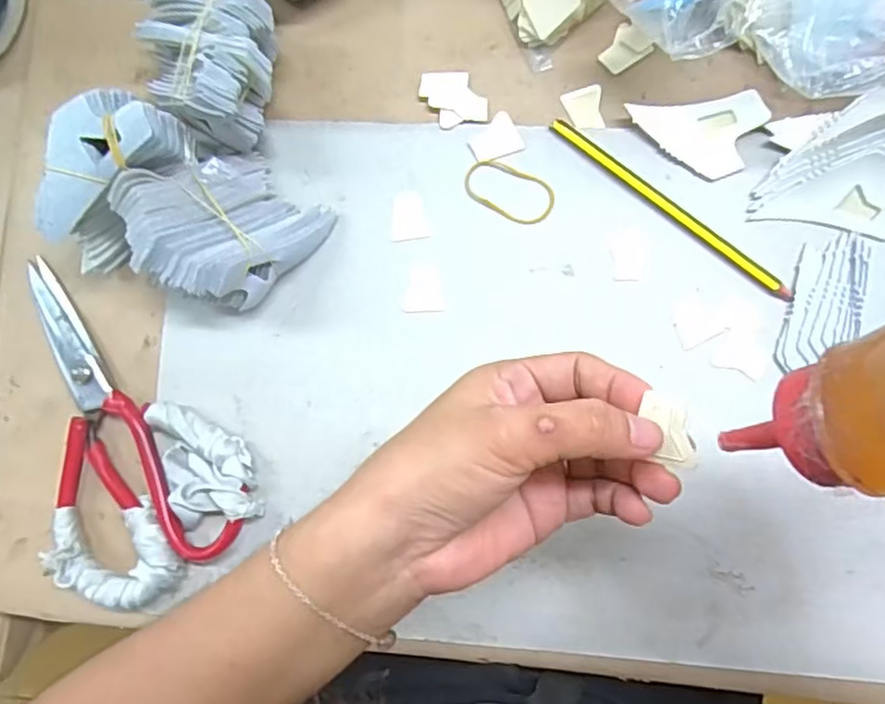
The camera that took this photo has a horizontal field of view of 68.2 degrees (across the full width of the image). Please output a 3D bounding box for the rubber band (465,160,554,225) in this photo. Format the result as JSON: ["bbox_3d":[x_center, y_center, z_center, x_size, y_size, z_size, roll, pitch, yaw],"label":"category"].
[{"bbox_3d":[0.039,-0.096,0.388,0.054,0.004,0.029,29,89,6],"label":"rubber band"}]

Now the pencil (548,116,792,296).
[{"bbox_3d":[0.131,-0.083,0.377,0.165,0.005,0.009,40,90,7],"label":"pencil"}]

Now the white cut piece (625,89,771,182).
[{"bbox_3d":[0.150,-0.124,0.378,0.074,0.008,0.046,-7,85,4],"label":"white cut piece"}]

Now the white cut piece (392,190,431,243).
[{"bbox_3d":[-0.021,-0.082,0.393,0.022,0.004,0.031,-8,85,4],"label":"white cut piece"}]

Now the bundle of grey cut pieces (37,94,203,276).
[{"bbox_3d":[-0.188,-0.098,0.373,0.096,0.076,0.044,-44,83,0],"label":"bundle of grey cut pieces"}]

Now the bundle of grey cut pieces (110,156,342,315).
[{"bbox_3d":[-0.126,-0.074,0.373,0.080,0.058,0.086,44,90,7],"label":"bundle of grey cut pieces"}]

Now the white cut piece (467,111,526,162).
[{"bbox_3d":[0.031,-0.127,0.390,0.029,0.004,0.026,-27,84,2],"label":"white cut piece"}]

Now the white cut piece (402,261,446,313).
[{"bbox_3d":[-0.012,-0.039,0.388,0.023,0.004,0.030,-4,85,5],"label":"white cut piece"}]

